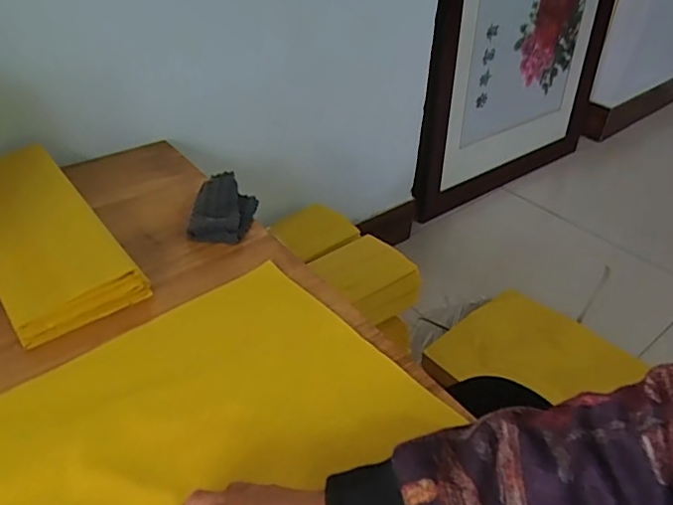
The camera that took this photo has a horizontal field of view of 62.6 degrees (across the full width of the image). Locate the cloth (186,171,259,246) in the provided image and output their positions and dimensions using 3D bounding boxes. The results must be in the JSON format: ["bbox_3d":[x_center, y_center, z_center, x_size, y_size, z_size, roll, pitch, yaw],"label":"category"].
[{"bbox_3d":[-0.138,-0.057,0.682,0.068,0.033,0.106,5,38,3],"label":"cloth"}]

